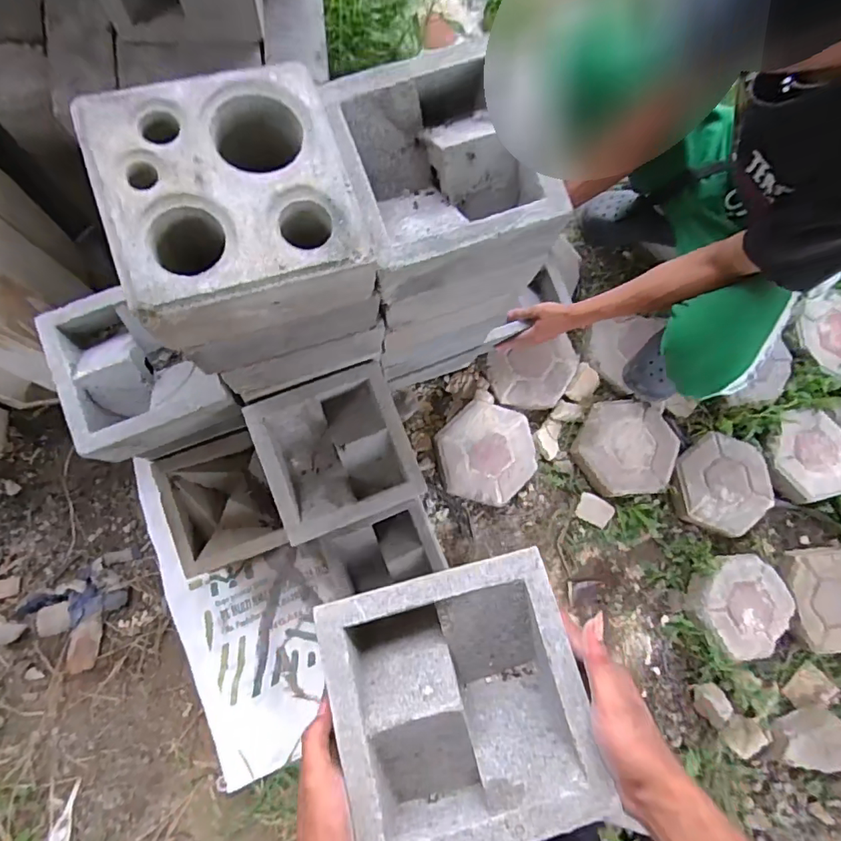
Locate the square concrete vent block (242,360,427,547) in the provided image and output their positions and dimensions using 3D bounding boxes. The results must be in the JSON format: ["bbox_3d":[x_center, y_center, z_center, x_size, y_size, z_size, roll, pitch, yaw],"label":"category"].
[{"bbox_3d":[-0.119,0.049,0.753,0.204,0.085,0.213,-21,86,-6],"label":"square concrete vent block"}]

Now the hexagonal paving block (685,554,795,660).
[{"bbox_3d":[0.661,0.380,1.072,0.209,0.056,0.199,33,83,0],"label":"hexagonal paving block"}]

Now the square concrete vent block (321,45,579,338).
[{"bbox_3d":[0.015,-0.250,0.559,0.187,0.141,0.206,-20,86,-6],"label":"square concrete vent block"}]

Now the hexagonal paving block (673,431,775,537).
[{"bbox_3d":[0.637,0.136,1.089,0.201,0.051,0.198,27,83,-1],"label":"hexagonal paving block"}]

